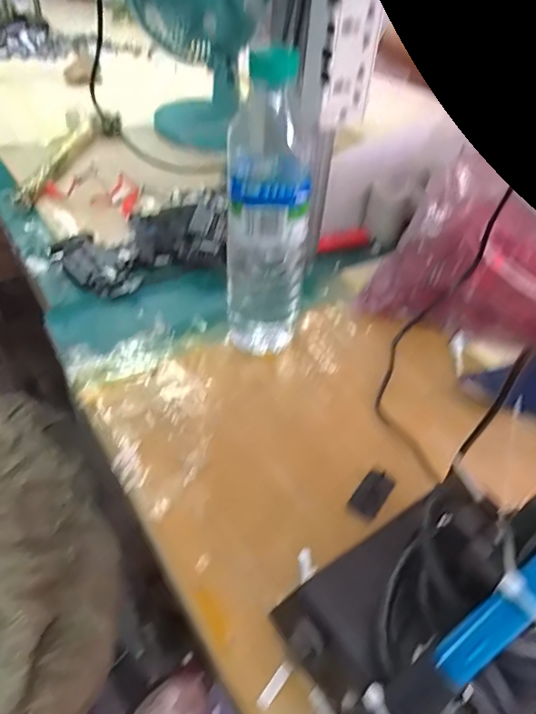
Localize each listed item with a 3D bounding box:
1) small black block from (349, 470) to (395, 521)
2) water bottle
[{"bbox_3d":[0.070,0.093,0.344,0.019,0.006,0.036,30,48,24],"label":"small black block"},{"bbox_3d":[-0.002,-0.105,0.397,0.062,0.220,0.061,-2,44,-8],"label":"water bottle"}]

